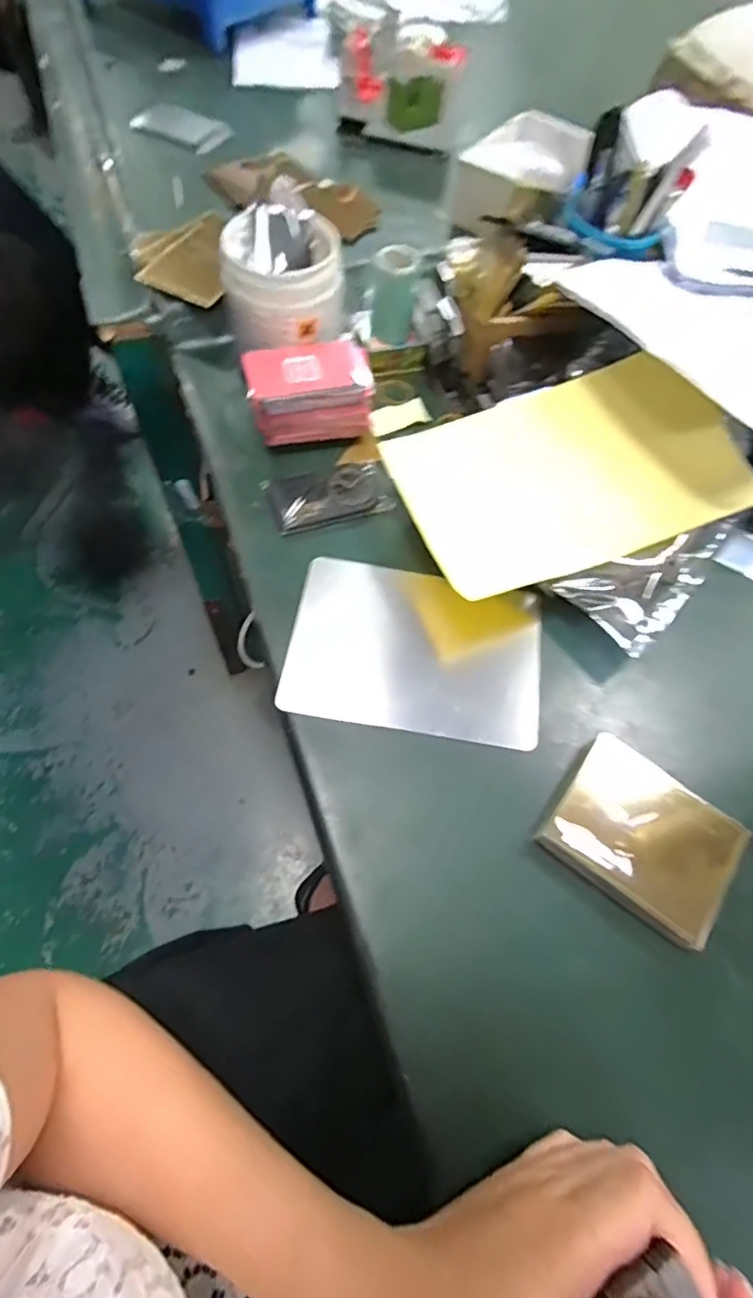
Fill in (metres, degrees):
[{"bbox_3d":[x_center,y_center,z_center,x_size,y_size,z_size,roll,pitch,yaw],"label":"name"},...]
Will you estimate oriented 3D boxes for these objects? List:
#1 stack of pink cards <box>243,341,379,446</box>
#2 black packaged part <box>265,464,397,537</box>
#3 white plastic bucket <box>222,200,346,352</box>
[{"bbox_3d":[-0.057,-0.215,0.469,0.099,0.047,0.061,-8,65,-8],"label":"stack of pink cards"},{"bbox_3d":[-0.039,-0.125,0.455,0.093,0.014,0.048,-15,66,-11],"label":"black packaged part"},{"bbox_3d":[-0.076,-0.299,0.472,0.095,0.093,0.097,-3,64,-6],"label":"white plastic bucket"}]

